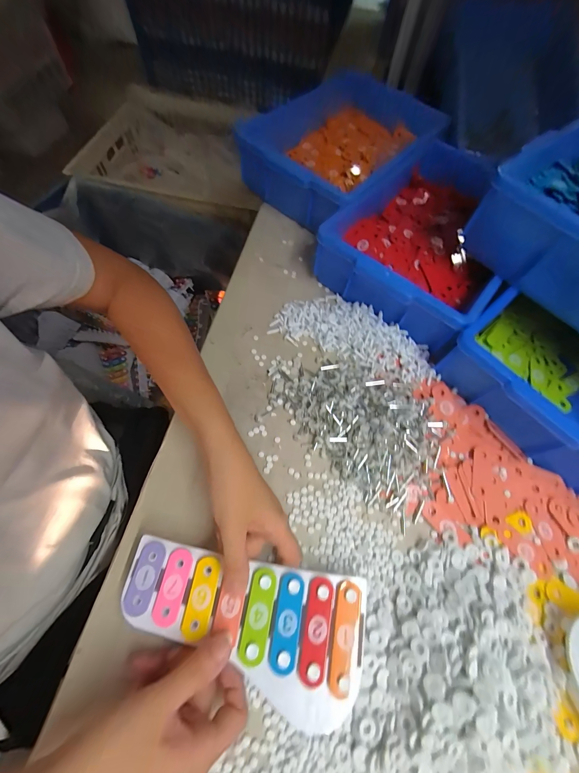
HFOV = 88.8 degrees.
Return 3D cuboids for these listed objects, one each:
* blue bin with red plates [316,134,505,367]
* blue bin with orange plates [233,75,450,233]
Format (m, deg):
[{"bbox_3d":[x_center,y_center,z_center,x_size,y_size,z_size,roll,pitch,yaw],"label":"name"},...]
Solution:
[{"bbox_3d":[0.237,-0.250,0.487,0.241,0.088,0.367,37,68,13],"label":"blue bin with red plates"},{"bbox_3d":[0.093,-0.421,0.541,0.228,0.112,0.319,32,67,11],"label":"blue bin with orange plates"}]

